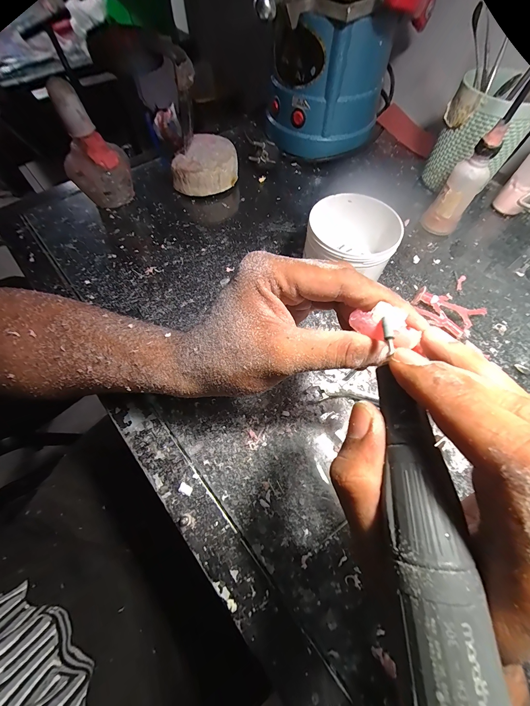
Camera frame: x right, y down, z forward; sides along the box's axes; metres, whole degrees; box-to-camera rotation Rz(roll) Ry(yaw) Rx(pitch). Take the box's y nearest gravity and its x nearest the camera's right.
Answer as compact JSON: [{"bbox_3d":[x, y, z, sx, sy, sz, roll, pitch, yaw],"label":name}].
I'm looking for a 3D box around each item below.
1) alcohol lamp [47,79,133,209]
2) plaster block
[{"bbox_3d":[-0.212,-0.245,0.328,0.074,0.121,0.062,-28,67,-14],"label":"alcohol lamp"},{"bbox_3d":[-0.082,-0.259,0.374,0.084,0.047,0.069,1,63,0],"label":"plaster block"}]

